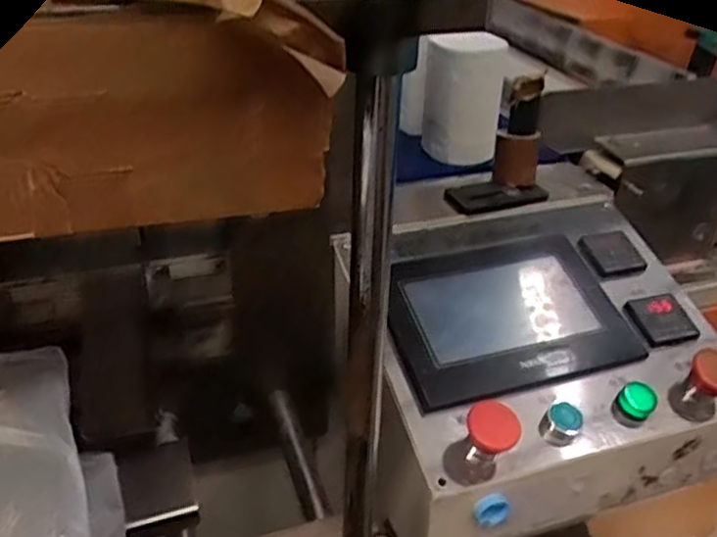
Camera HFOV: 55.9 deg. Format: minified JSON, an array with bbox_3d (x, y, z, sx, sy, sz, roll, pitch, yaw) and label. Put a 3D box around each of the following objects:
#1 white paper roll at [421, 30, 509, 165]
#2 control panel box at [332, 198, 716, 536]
[{"bbox_3d":[0.116,-0.191,0.758,0.086,0.140,0.088,6,33,6],"label":"white paper roll"},{"bbox_3d":[0.158,0.071,0.621,0.304,0.133,0.270,-8,34,-15],"label":"control panel box"}]

